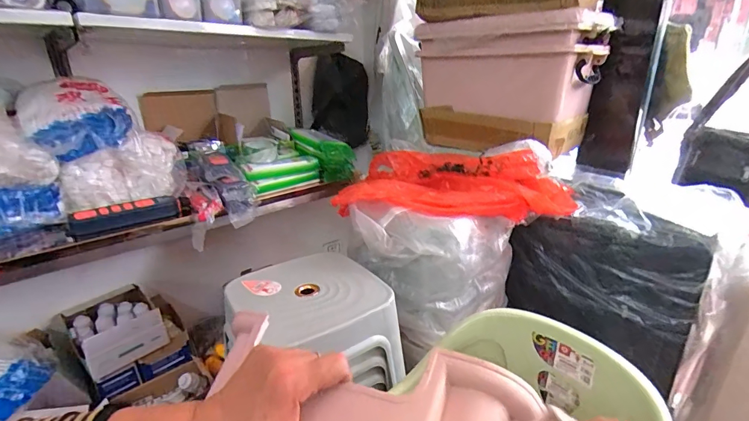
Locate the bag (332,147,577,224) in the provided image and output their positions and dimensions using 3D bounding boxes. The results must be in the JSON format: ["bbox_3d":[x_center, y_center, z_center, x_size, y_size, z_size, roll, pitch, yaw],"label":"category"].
[{"bbox_3d":[0.178,-0.053,0.867,0.483,0.110,0.222,6,22,15],"label":"bag"}]

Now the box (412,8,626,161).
[{"bbox_3d":[0.323,-0.337,1.055,0.253,0.312,0.429,-16,26,-36],"label":"box"}]

